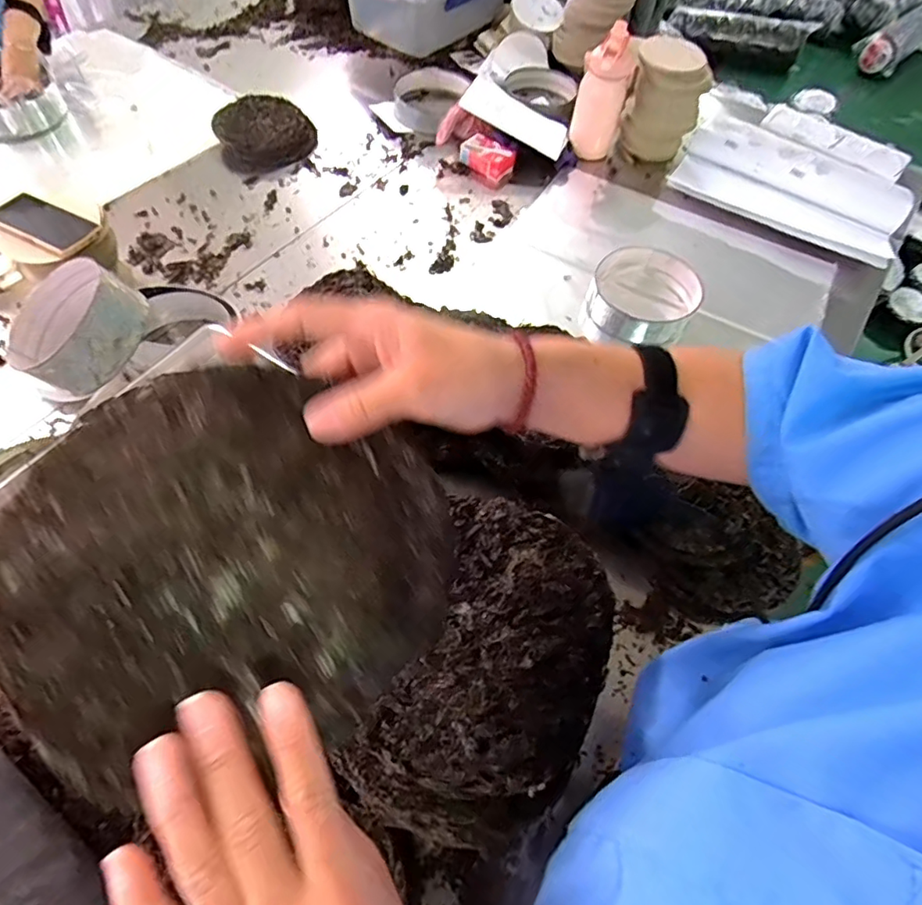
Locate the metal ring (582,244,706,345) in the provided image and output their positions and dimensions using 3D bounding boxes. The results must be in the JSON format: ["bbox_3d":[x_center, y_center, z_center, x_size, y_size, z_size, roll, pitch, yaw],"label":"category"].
[{"bbox_3d":[0.345,-0.296,1.043,0.198,0.071,0.198,2,59,-3],"label":"metal ring"}]

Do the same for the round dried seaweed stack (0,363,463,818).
[{"bbox_3d":[-0.100,0.048,0.255,0.182,0.023,0.183,6,73,-19],"label":"round dried seaweed stack"}]

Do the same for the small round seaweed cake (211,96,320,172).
[{"bbox_3d":[-0.425,-0.700,1.211,0.204,0.053,0.197,2,59,-3],"label":"small round seaweed cake"}]

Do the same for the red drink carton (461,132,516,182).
[{"bbox_3d":[0.055,-0.654,1.224,0.127,0.061,0.058,35,63,15],"label":"red drink carton"}]

